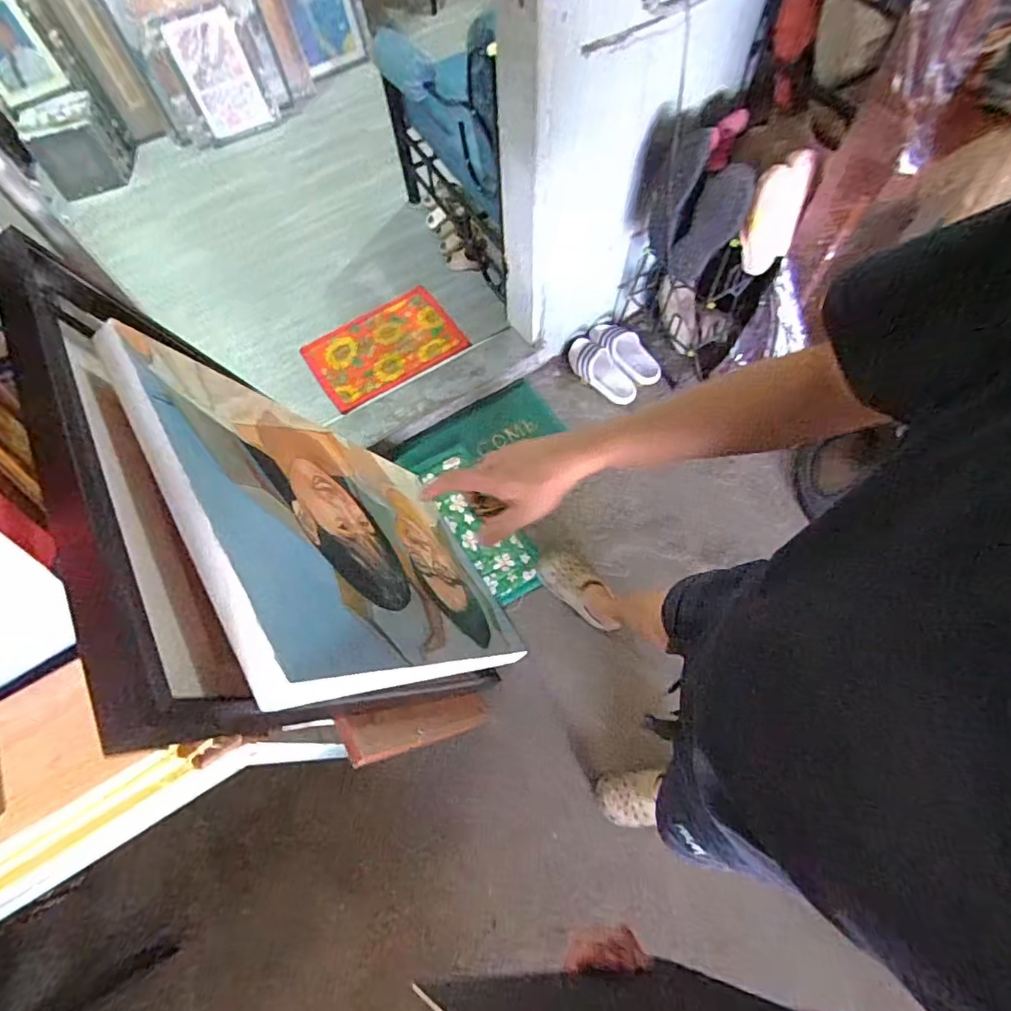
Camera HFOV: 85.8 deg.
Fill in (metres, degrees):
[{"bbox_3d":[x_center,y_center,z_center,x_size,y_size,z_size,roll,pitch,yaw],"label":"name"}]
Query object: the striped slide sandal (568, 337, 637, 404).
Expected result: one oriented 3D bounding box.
[{"bbox_3d":[0.302,-0.424,1.723,0.109,0.060,0.264,-43,71,-14],"label":"striped slide sandal"}]

